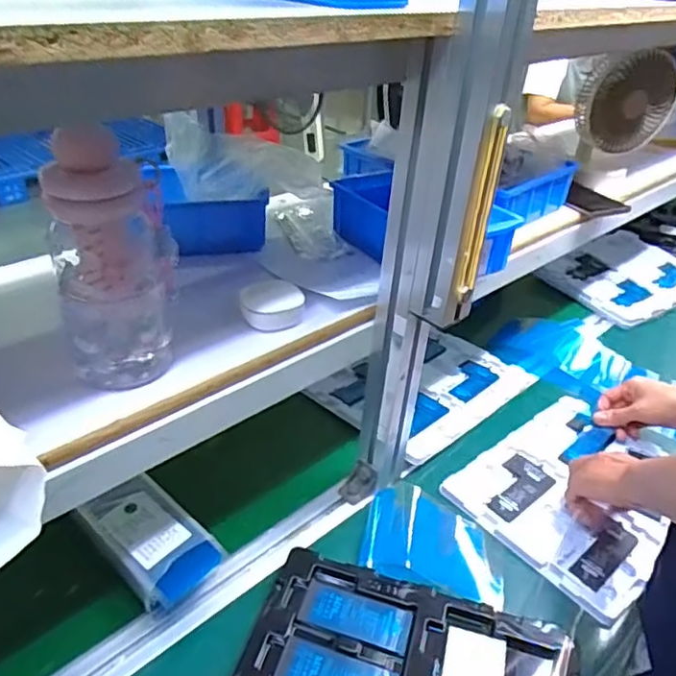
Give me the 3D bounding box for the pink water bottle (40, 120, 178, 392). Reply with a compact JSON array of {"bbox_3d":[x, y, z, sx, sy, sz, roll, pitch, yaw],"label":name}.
[{"bbox_3d":[-0.164,-0.055,0.440,0.084,0.178,0.068,-8,35,-16],"label":"pink water bottle"}]

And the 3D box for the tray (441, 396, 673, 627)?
[{"bbox_3d":[0.291,0.179,0.723,0.273,0.013,0.220,-26,44,-36],"label":"tray"}]

